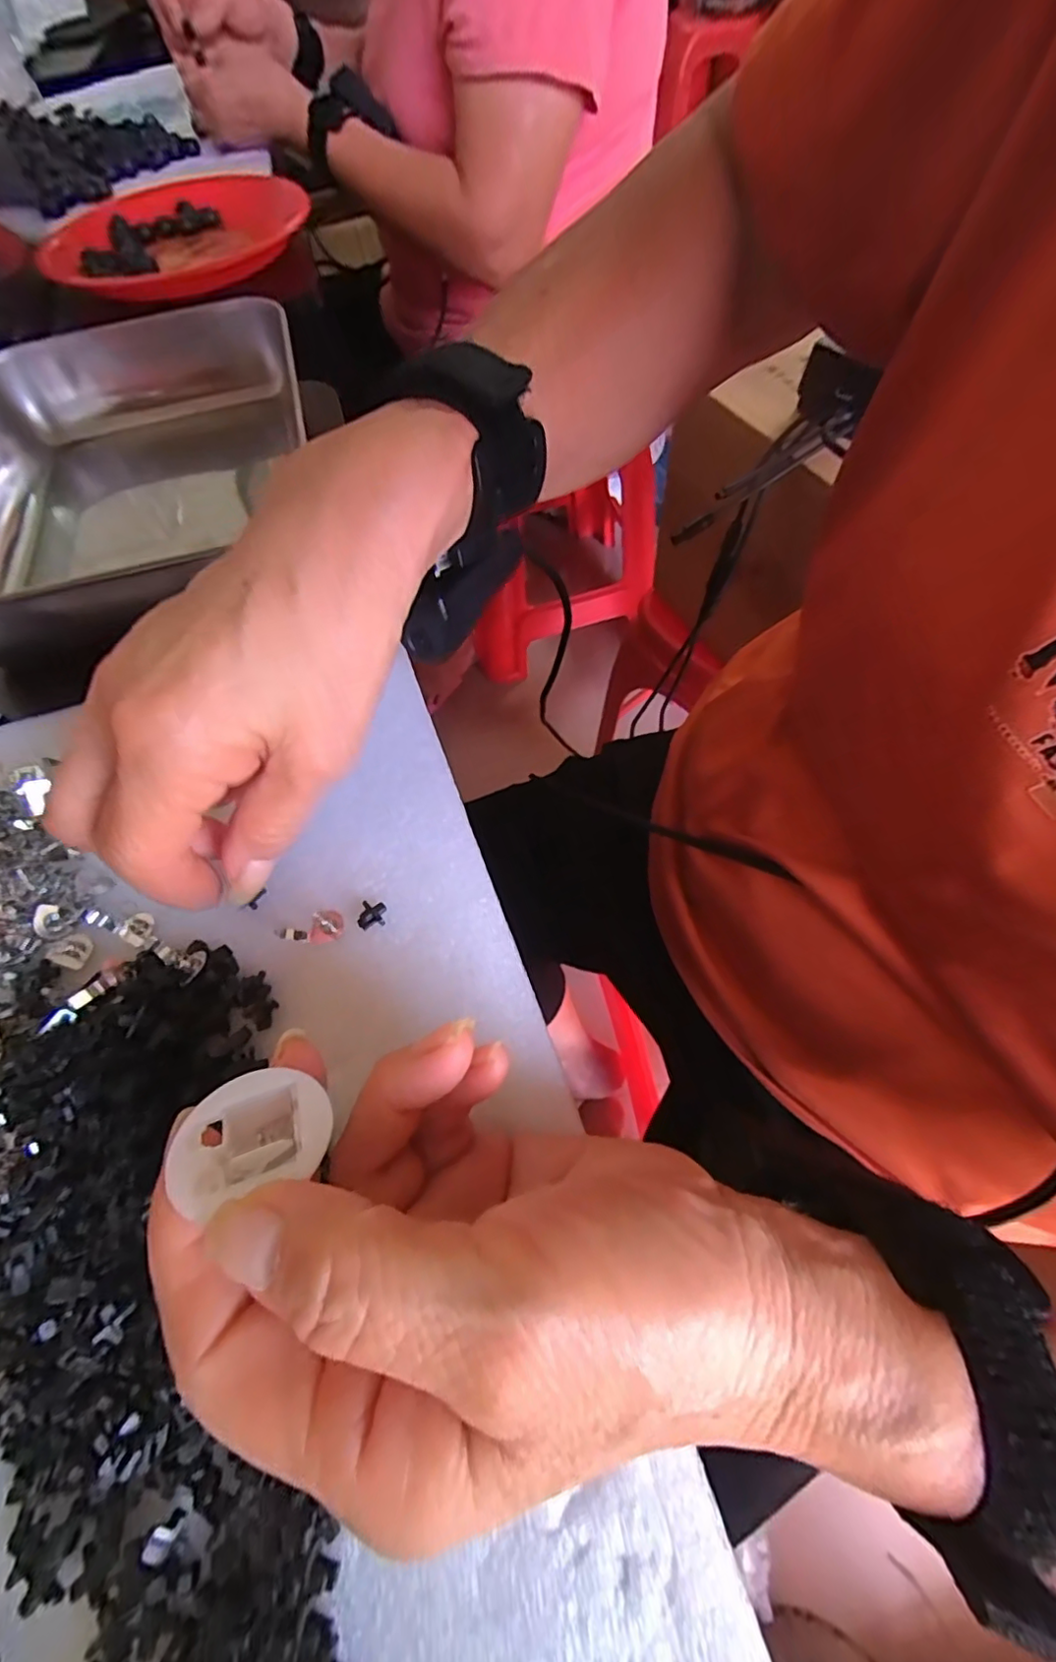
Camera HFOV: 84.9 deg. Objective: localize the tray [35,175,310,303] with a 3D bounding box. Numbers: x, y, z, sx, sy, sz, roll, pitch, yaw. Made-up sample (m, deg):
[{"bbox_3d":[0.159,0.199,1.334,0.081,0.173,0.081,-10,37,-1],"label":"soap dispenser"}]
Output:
[{"bbox_3d":[-0.303,-0.510,0.503,0.215,0.033,0.214,-2,62,3],"label":"tray"}]

